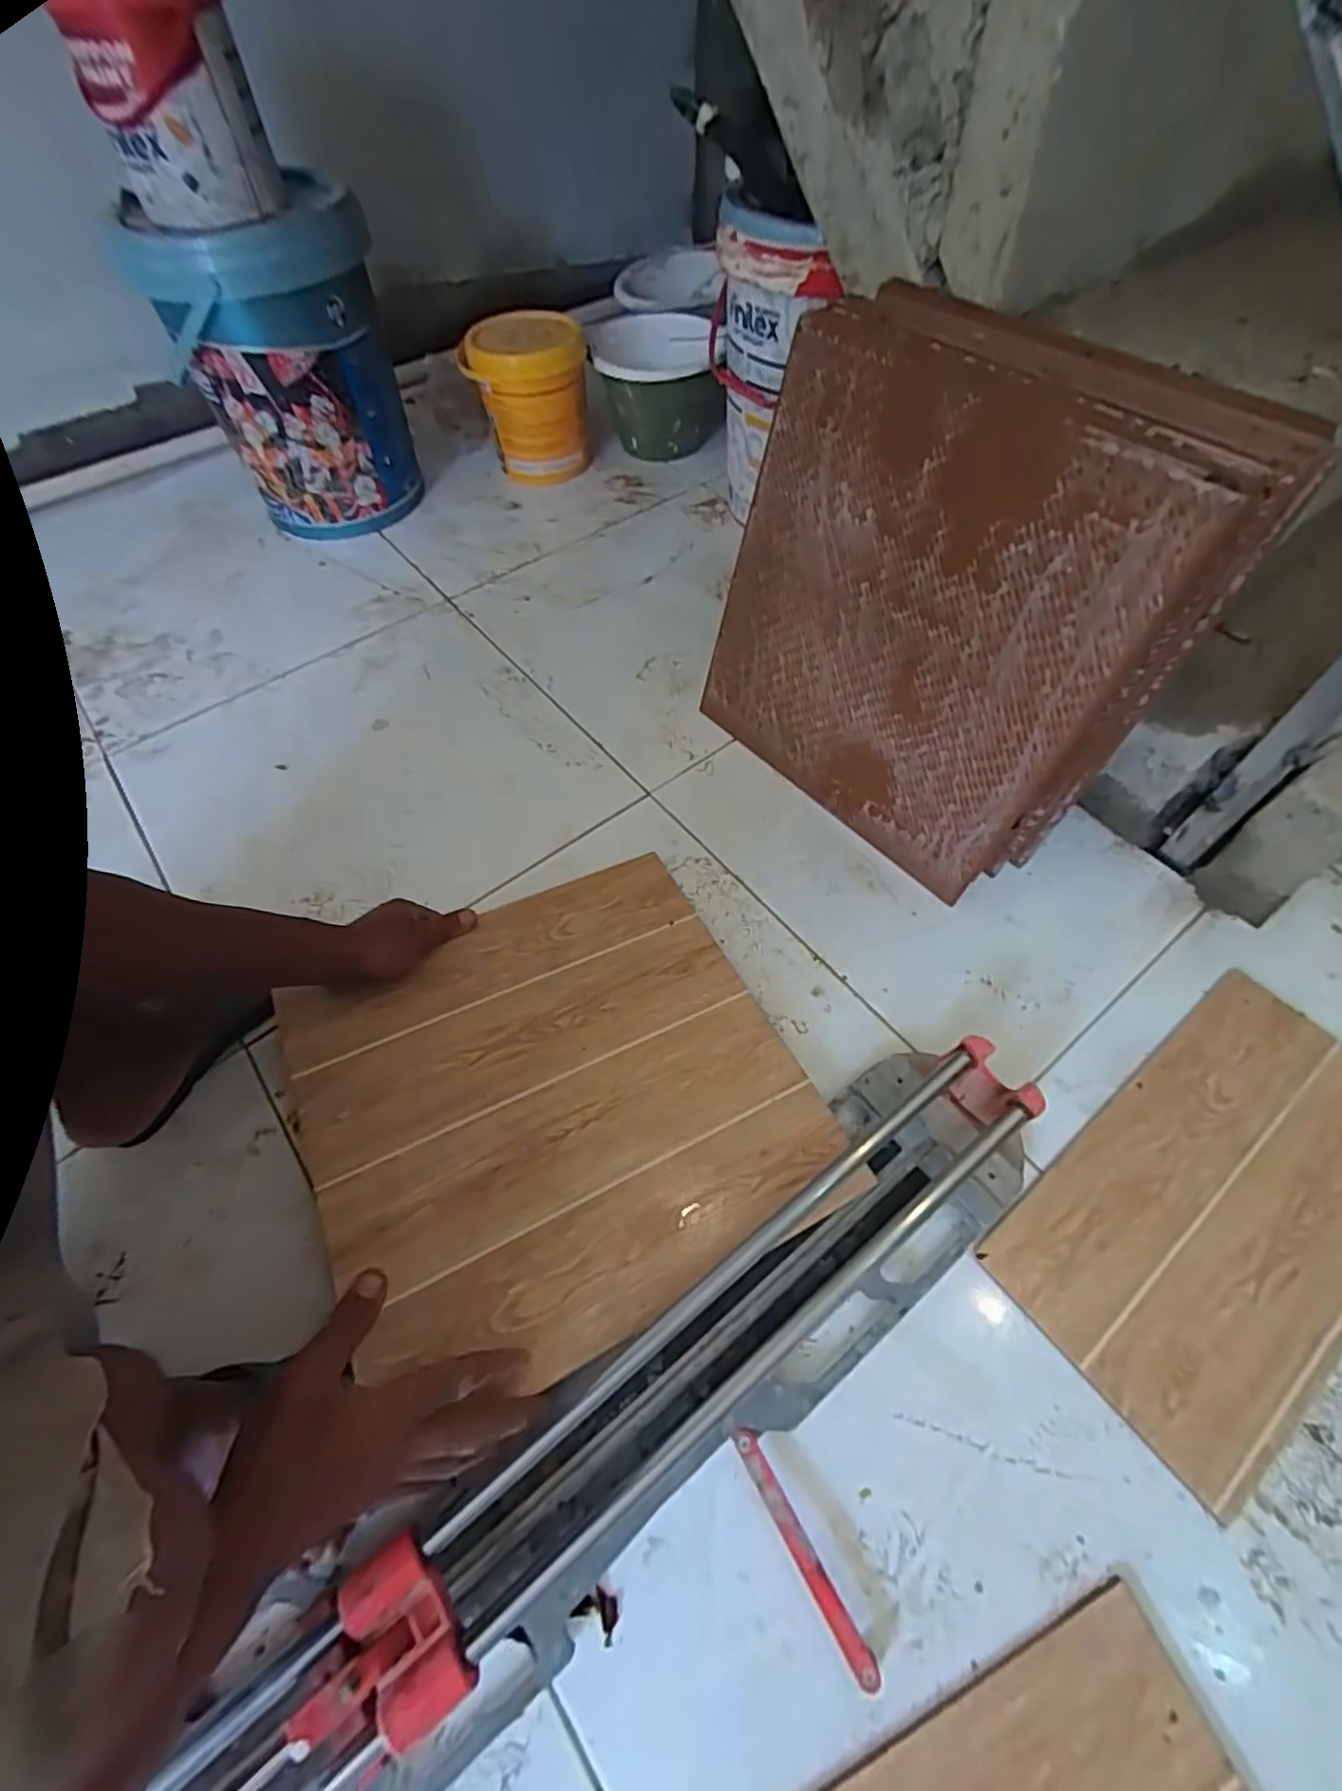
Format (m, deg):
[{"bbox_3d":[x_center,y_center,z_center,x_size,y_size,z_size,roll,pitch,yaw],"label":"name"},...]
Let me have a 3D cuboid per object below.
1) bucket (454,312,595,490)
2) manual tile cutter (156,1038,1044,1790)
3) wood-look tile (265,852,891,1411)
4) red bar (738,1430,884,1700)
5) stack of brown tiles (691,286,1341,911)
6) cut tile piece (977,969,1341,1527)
[{"bbox_3d":[-0.227,-0.836,1.170,0.169,0.198,0.180,35,65,21],"label":"bucket"},{"bbox_3d":[-0.012,0.358,0.472,0.720,0.101,0.139,-34,63,-20],"label":"manual tile cutter"},{"bbox_3d":[-0.103,0.163,0.597,0.389,0.008,0.390,-21,57,-19],"label":"wood-look tile"},{"bbox_3d":[0.086,0.431,0.455,0.014,0.019,0.140,-28,61,-15],"label":"red bar"},{"bbox_3d":[0.248,-0.269,0.671,0.114,0.423,0.400,-28,59,-34],"label":"stack of brown tiles"},{"bbox_3d":[0.459,0.247,0.569,0.392,0.012,0.206,-34,63,-18],"label":"cut tile piece"}]

